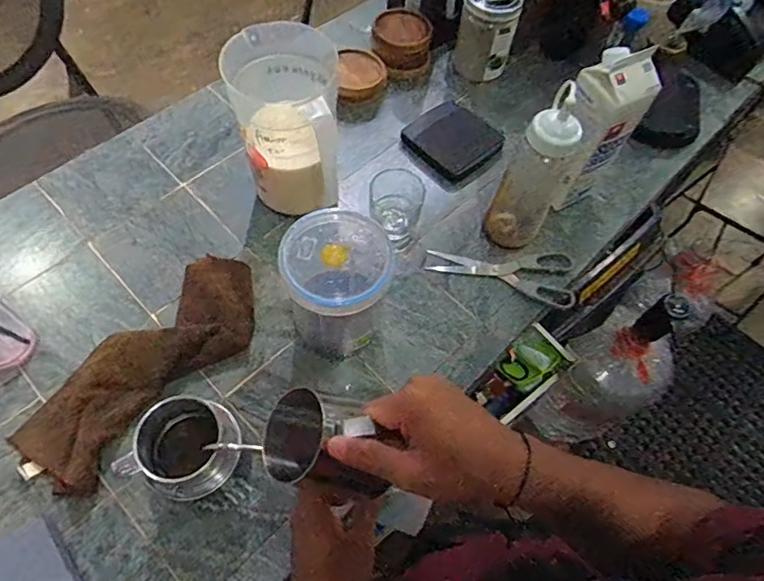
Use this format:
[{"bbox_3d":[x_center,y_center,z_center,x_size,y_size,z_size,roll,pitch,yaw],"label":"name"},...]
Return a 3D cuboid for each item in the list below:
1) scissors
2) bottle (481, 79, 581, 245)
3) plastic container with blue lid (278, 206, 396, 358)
[{"bbox_3d":[0.163,-0.034,0.717,0.203,0.013,0.074,15,62,4],"label":"scissors"},{"bbox_3d":[0.195,-0.147,0.666,0.070,0.229,0.076,29,64,11],"label":"bottle"},{"bbox_3d":[-0.052,0.002,0.601,0.105,0.161,0.106,2,62,-3],"label":"plastic container with blue lid"}]

